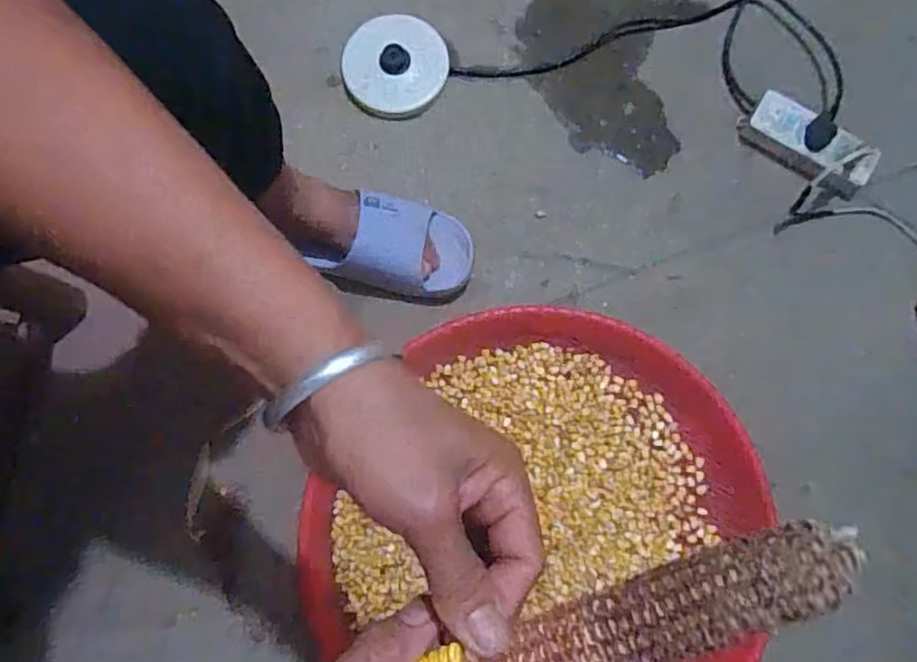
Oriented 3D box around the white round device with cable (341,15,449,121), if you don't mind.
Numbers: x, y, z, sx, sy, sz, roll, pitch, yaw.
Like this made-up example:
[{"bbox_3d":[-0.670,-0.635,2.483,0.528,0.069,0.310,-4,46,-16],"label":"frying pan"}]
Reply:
[{"bbox_3d":[-0.074,-0.312,0.782,0.118,0.018,0.122,0,80,-1],"label":"white round device with cable"}]

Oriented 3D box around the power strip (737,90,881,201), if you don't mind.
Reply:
[{"bbox_3d":[0.404,-0.213,0.768,0.151,0.040,0.062,34,81,5],"label":"power strip"}]

